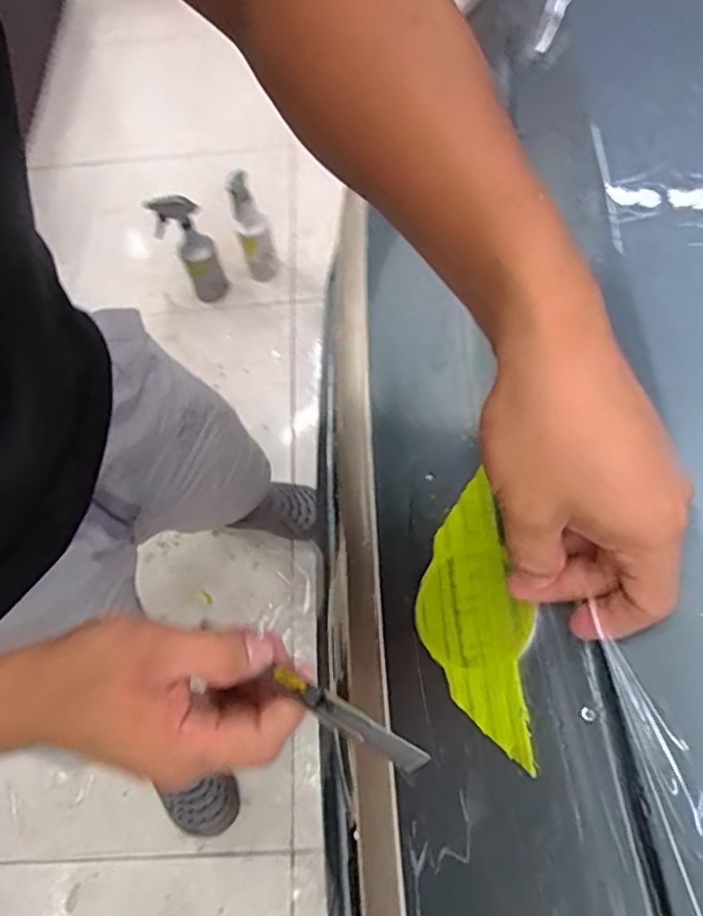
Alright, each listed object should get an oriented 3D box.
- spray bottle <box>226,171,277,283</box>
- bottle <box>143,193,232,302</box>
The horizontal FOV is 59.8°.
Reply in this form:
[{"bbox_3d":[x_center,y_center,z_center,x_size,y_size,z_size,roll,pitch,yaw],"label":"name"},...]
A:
[{"bbox_3d":[-0.247,-0.581,1.546,0.085,0.307,0.114,-8,64,0],"label":"spray bottle"},{"bbox_3d":[-0.403,-0.522,1.531,0.123,0.293,0.089,-26,66,-8],"label":"bottle"}]

